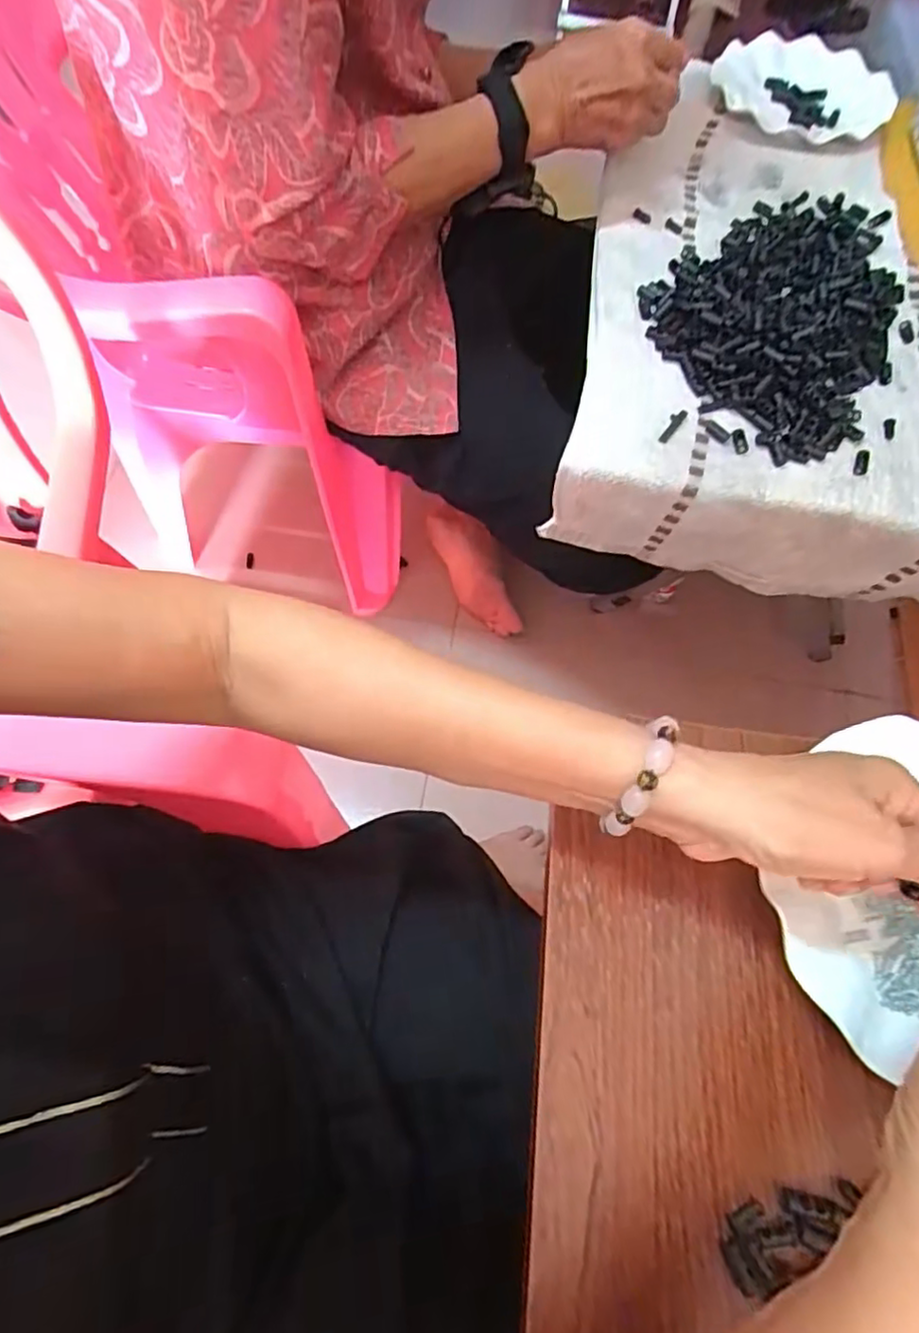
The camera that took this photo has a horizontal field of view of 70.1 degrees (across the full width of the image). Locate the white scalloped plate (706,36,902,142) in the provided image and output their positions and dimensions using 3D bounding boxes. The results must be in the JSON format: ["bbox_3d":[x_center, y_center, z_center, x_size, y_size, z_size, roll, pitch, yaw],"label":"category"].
[{"bbox_3d":[0.361,-0.606,0.691,0.178,0.034,0.178,0,65,0],"label":"white scalloped plate"}]

